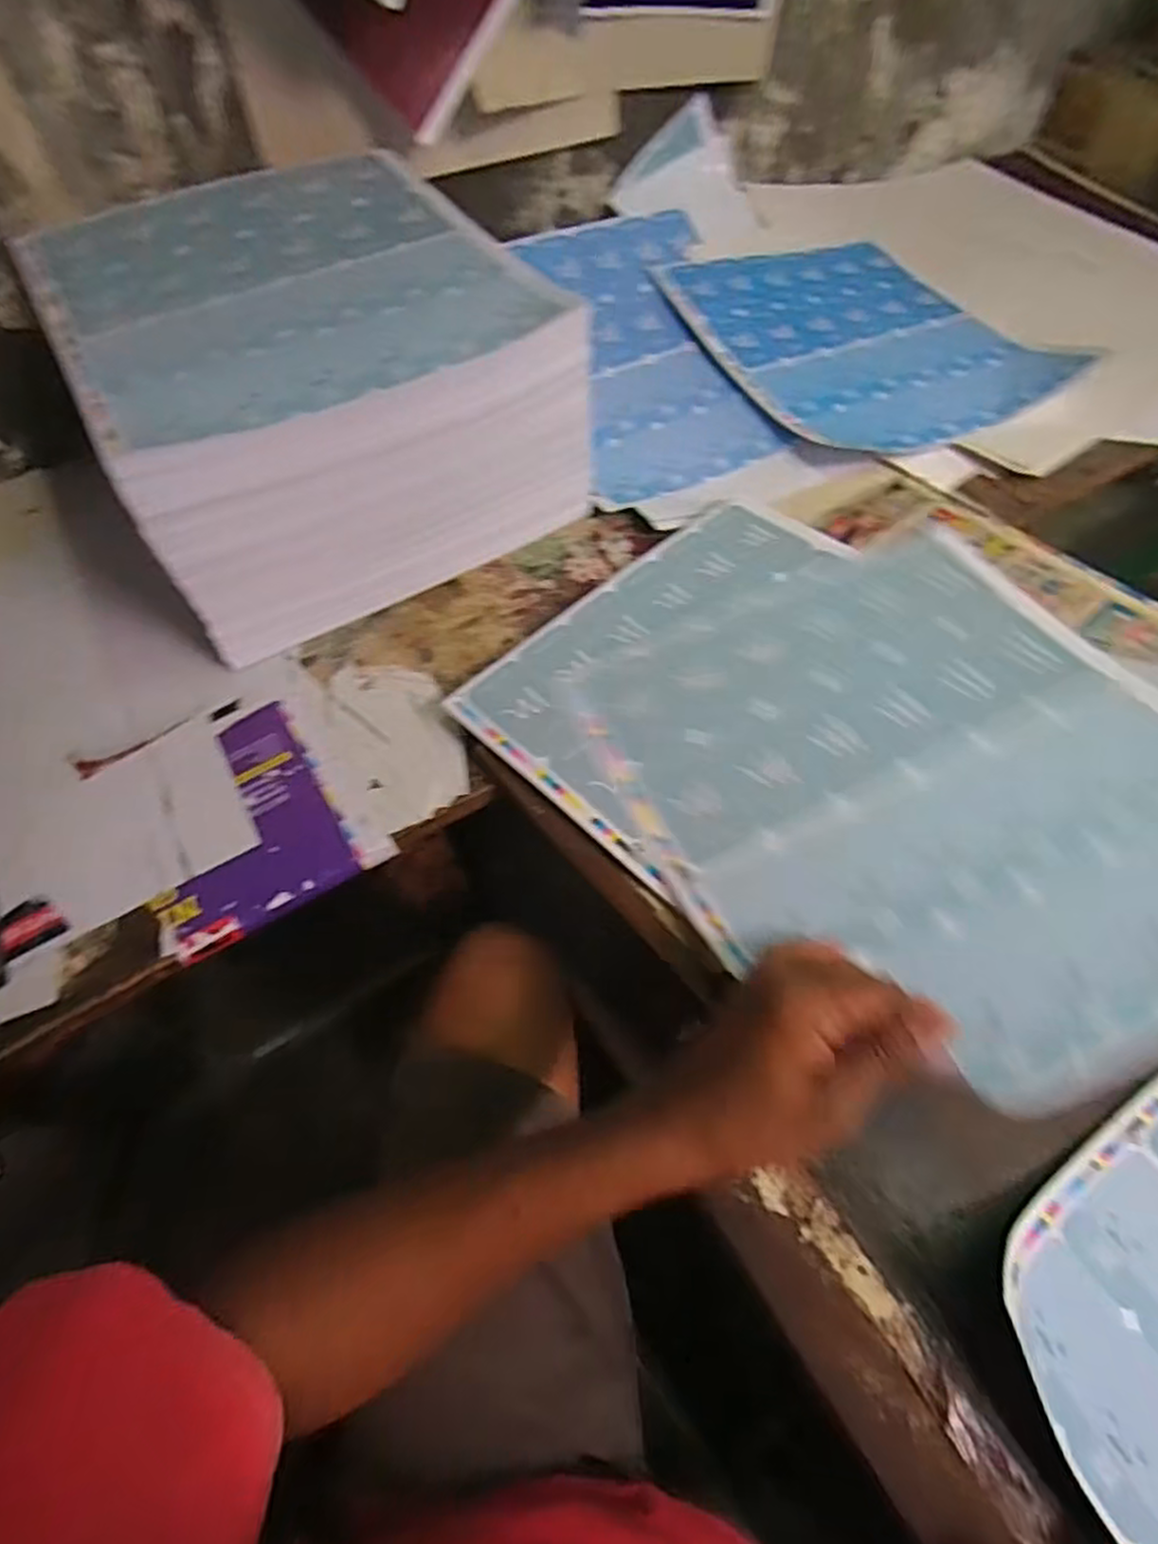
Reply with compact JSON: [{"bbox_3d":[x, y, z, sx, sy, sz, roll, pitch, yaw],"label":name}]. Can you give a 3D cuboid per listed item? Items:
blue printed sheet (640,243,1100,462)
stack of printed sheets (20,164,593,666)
[{"bbox_3d":[0.320,-0.503,0.859,0.335,0.042,0.387,-27,63,-12],"label":"blue printed sheet"},{"bbox_3d":[-0.238,-0.358,0.681,0.357,0.181,0.380,-29,63,-13],"label":"stack of printed sheets"}]

